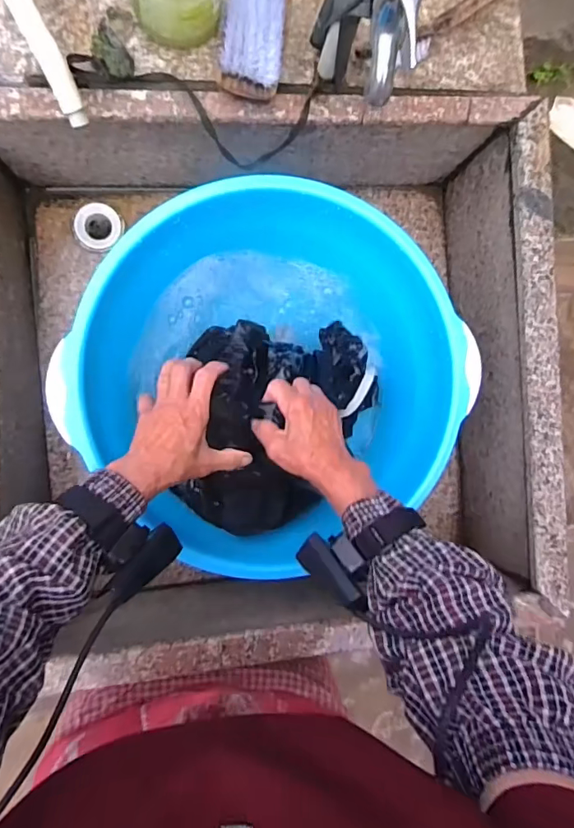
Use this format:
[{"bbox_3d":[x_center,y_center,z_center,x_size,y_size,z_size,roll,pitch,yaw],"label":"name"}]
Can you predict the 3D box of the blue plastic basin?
[{"bbox_3d":[-0.022,-0.049,0.585,0.413,0.159,0.392,-1,93,-9],"label":"blue plastic basin"}]

